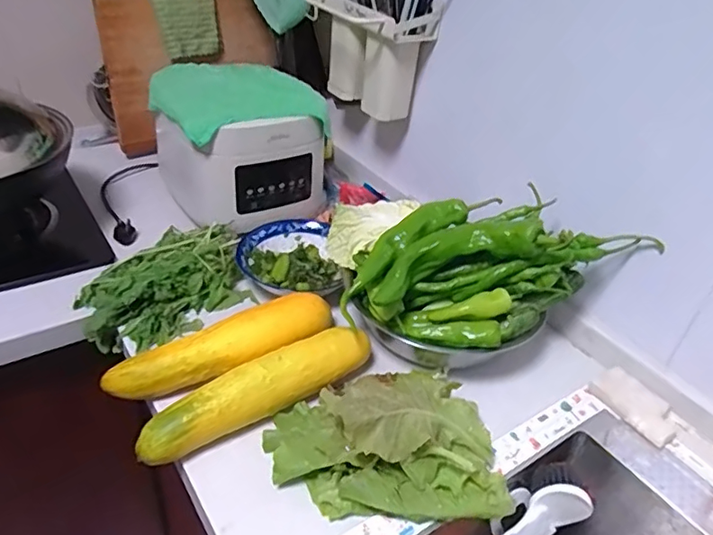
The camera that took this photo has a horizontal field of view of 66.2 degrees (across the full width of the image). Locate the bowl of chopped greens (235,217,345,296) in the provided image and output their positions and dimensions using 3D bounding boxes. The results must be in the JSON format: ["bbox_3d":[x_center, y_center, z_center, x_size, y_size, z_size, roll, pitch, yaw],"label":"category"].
[{"bbox_3d":[-0.098,-0.008,0.789,0.153,0.050,0.151,2,36,-7],"label":"bowl of chopped greens"}]

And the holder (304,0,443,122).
[{"bbox_3d":[0.020,-0.384,0.866,0.128,0.245,0.190,-12,40,-24],"label":"holder"}]

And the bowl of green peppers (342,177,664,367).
[{"bbox_3d":[0.145,0.013,0.673,0.308,0.168,0.177,-8,39,-20],"label":"bowl of green peppers"}]

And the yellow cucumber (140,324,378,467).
[{"bbox_3d":[-0.104,0.133,0.593,0.259,0.061,0.058,-19,44,-31],"label":"yellow cucumber"}]

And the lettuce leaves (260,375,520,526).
[{"bbox_3d":[0.034,0.172,0.546,0.231,0.083,0.133,2,36,-7],"label":"lettuce leaves"}]

